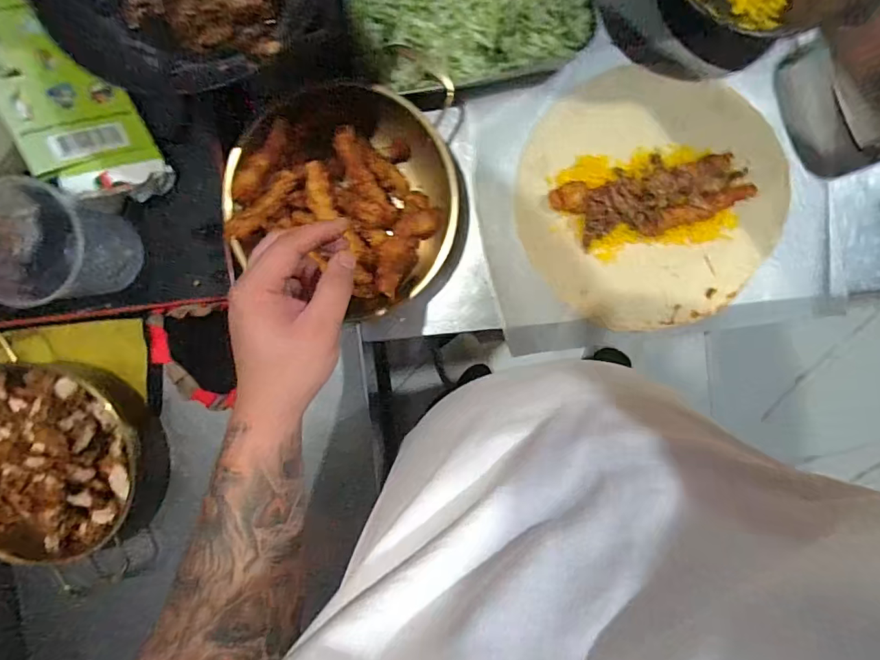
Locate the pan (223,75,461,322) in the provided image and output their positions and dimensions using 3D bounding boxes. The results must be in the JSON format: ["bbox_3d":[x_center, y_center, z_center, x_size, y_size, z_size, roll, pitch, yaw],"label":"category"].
[{"bbox_3d":[-0.093,-0.129,0.489,0.216,0.074,0.228,-1,95,5],"label":"pan"}]

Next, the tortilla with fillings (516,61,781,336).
[{"bbox_3d":[0.209,-0.128,0.481,0.254,0.033,0.246,0,95,5],"label":"tortilla with fillings"}]

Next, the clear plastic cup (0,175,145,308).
[{"bbox_3d":[-0.392,-0.085,0.498,0.106,0.099,0.123,7,96,4],"label":"clear plastic cup"}]

